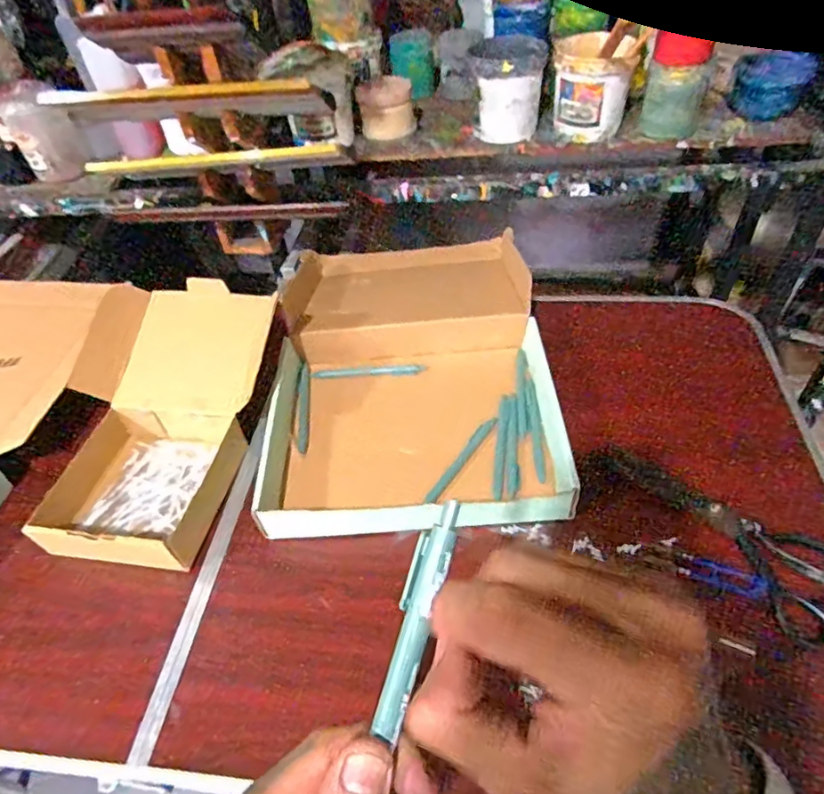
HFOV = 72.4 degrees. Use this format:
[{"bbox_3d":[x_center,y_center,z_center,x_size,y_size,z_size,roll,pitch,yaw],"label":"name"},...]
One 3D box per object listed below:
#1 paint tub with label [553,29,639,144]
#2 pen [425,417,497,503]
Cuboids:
[{"bbox_3d":[0.283,-0.491,0.880,0.116,0.142,0.102,8,49,13],"label":"paint tub with label"},{"bbox_3d":[0.054,0.066,0.616,0.014,0.013,0.125,29,56,28],"label":"pen"}]

